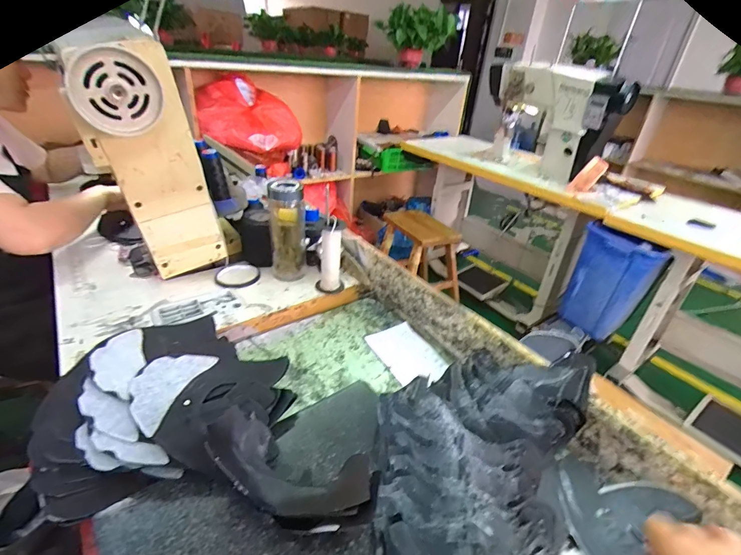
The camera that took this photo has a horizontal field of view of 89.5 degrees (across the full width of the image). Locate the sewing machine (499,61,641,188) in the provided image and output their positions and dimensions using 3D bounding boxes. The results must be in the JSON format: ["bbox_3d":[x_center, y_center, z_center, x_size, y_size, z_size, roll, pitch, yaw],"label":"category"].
[{"bbox_3d":[0.796,-0.669,1.642,0.196,0.422,0.538,-13,36,-28],"label":"sewing machine"}]

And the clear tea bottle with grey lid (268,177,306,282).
[{"bbox_3d":[-0.174,-0.101,0.791,0.075,0.204,0.085,-2,32,-12],"label":"clear tea bottle with grey lid"}]

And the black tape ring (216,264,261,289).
[{"bbox_3d":[-0.283,-0.005,0.806,0.091,0.008,0.091,4,31,-3],"label":"black tape ring"}]

